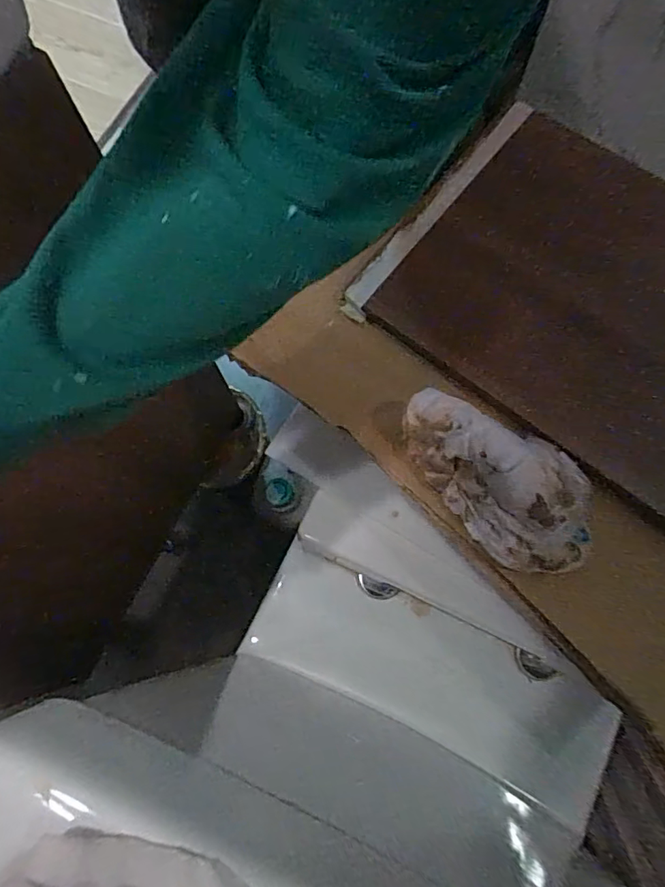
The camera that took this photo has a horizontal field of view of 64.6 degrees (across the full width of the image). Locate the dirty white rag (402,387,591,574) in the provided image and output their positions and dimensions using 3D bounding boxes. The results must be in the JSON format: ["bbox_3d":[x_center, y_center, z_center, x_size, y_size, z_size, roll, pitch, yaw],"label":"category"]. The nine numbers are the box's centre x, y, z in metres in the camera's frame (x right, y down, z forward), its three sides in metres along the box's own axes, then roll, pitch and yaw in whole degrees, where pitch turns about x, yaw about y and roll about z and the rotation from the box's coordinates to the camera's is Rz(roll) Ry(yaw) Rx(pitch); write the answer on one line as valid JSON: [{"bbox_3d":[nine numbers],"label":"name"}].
[{"bbox_3d":[0.127,0.030,0.422,0.172,0.040,0.083,38,116,9],"label":"dirty white rag"}]

